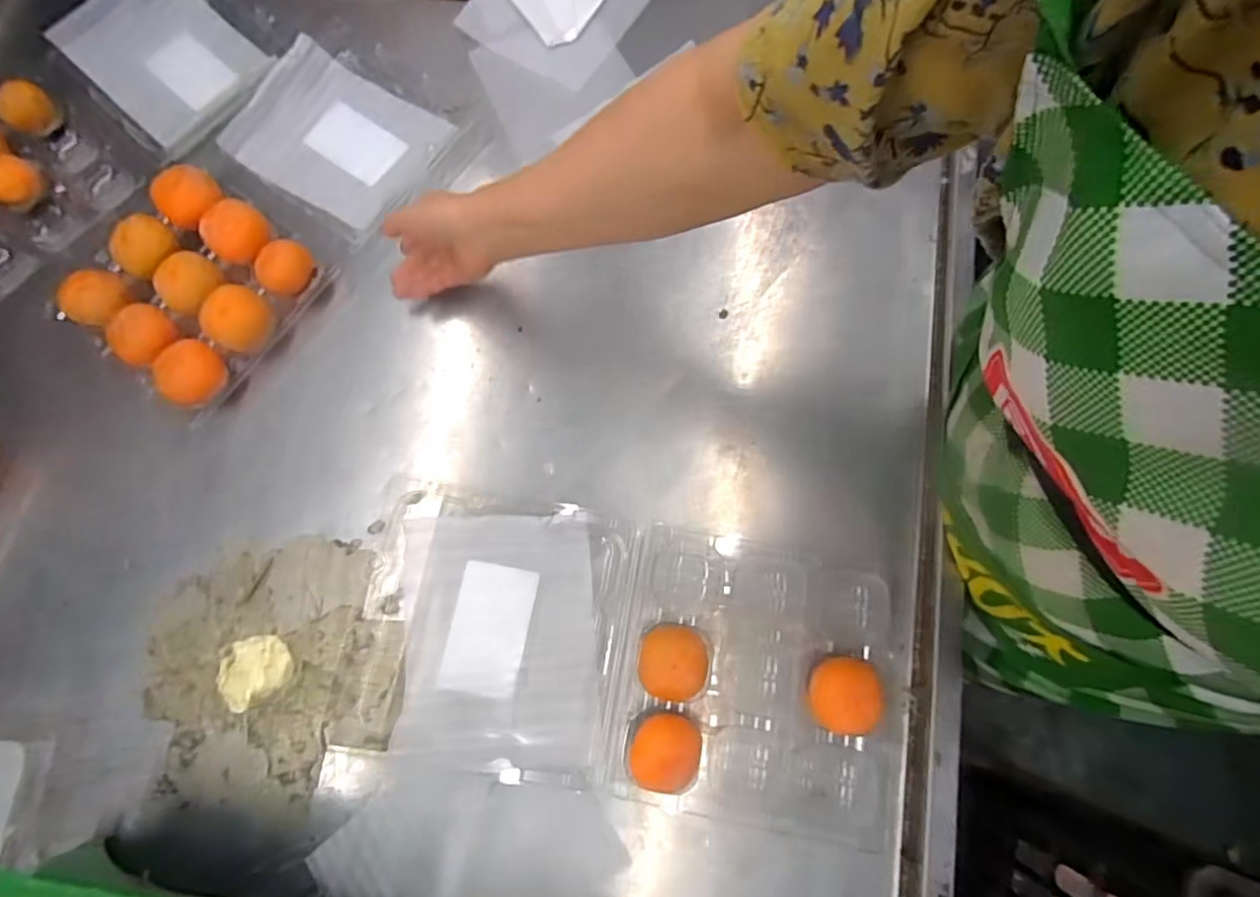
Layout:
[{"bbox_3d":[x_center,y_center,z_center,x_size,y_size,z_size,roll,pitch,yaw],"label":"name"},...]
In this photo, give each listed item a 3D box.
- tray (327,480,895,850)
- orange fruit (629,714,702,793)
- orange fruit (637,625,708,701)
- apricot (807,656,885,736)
[{"bbox_3d":[-0.013,0.163,0.471,0.438,0.055,0.220,9,78,3],"label":"tray"},{"bbox_3d":[0.027,0.228,0.448,0.051,0.039,0.052,1,75,3],"label":"orange fruit"},{"bbox_3d":[0.033,0.168,0.469,0.051,0.040,0.054,2,75,3],"label":"orange fruit"},{"bbox_3d":[0.161,0.186,0.453,0.051,0.046,0.050,0,75,2],"label":"apricot"}]

